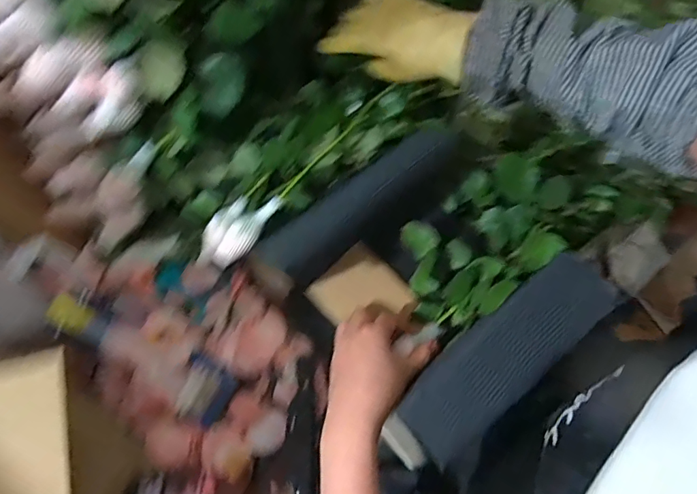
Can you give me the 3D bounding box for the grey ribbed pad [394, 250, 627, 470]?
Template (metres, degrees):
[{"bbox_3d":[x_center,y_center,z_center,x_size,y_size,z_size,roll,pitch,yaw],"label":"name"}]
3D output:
[{"bbox_3d":[0.133,0.084,0.402,0.208,0.020,0.066,-36,74,-15],"label":"grey ribbed pad"}]

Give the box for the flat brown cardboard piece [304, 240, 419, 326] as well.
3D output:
[{"bbox_3d":[0.016,0.052,0.528,0.088,0.011,0.094,-43,75,-12],"label":"flat brown cardboard piece"}]

